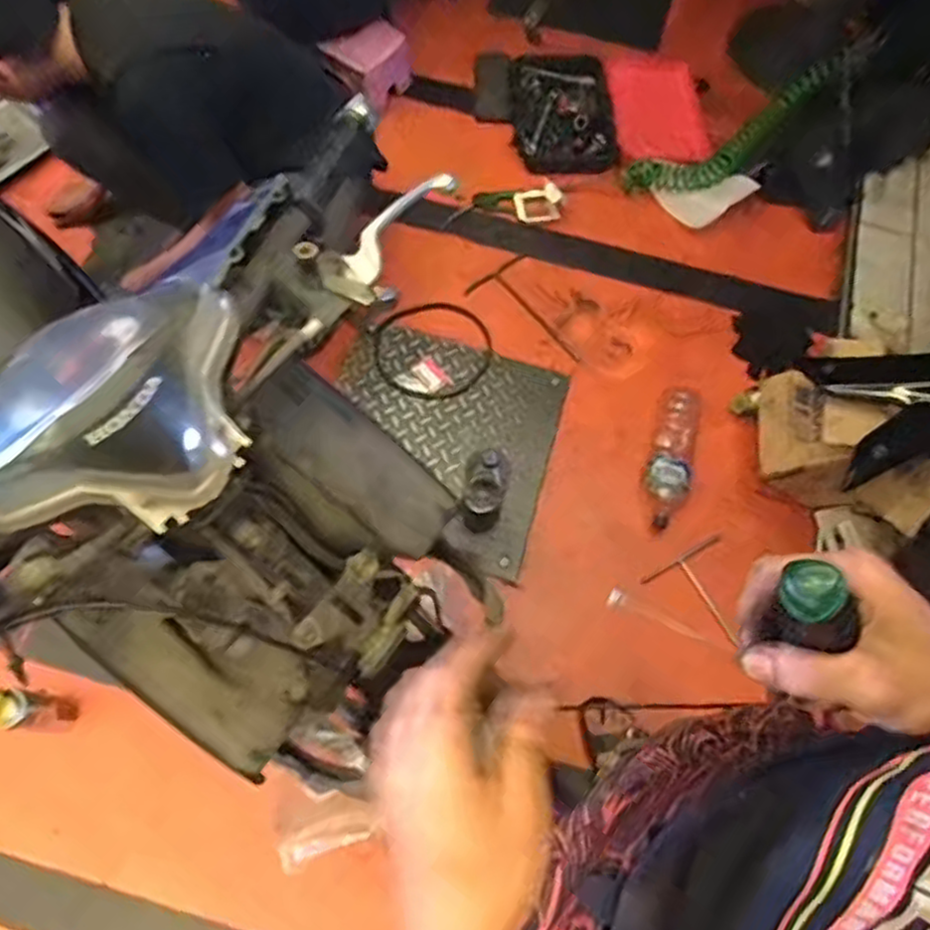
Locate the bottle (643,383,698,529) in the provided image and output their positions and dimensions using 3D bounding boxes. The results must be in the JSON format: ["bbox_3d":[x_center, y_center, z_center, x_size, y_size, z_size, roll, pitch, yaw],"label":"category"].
[{"bbox_3d":[0.441,-0.023,1.554,0.102,0.078,0.341,11,68,2],"label":"bottle"}]

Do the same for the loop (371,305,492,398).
[{"bbox_3d":[-0.068,-0.261,1.661,0.267,0.029,0.245,1,68,-2],"label":"loop"}]

